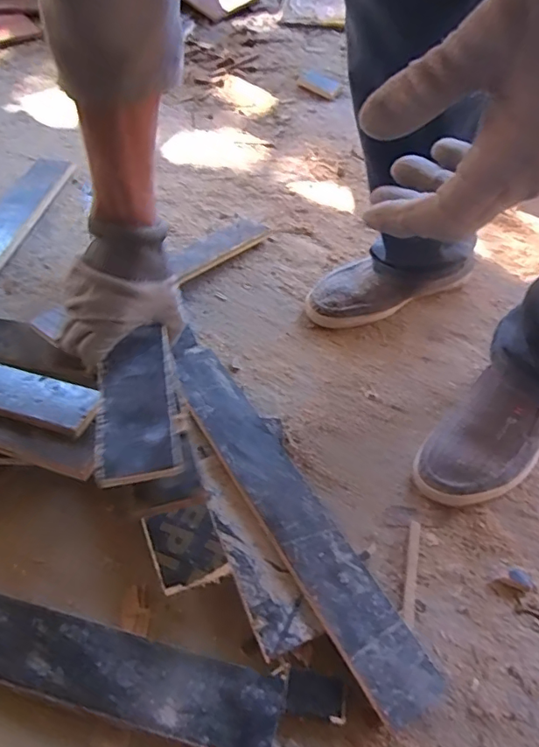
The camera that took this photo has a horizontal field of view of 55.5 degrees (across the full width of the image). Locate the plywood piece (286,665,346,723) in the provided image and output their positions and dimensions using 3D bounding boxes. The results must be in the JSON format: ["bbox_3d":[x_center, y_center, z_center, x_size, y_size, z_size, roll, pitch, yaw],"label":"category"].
[{"bbox_3d":[0.038,0.270,0.430,0.049,0.015,0.032,10,53,7],"label":"plywood piece"}]

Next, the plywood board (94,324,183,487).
[{"bbox_3d":[-0.117,0.023,0.457,0.066,0.014,0.161,-6,50,-4],"label":"plywood board"}]

